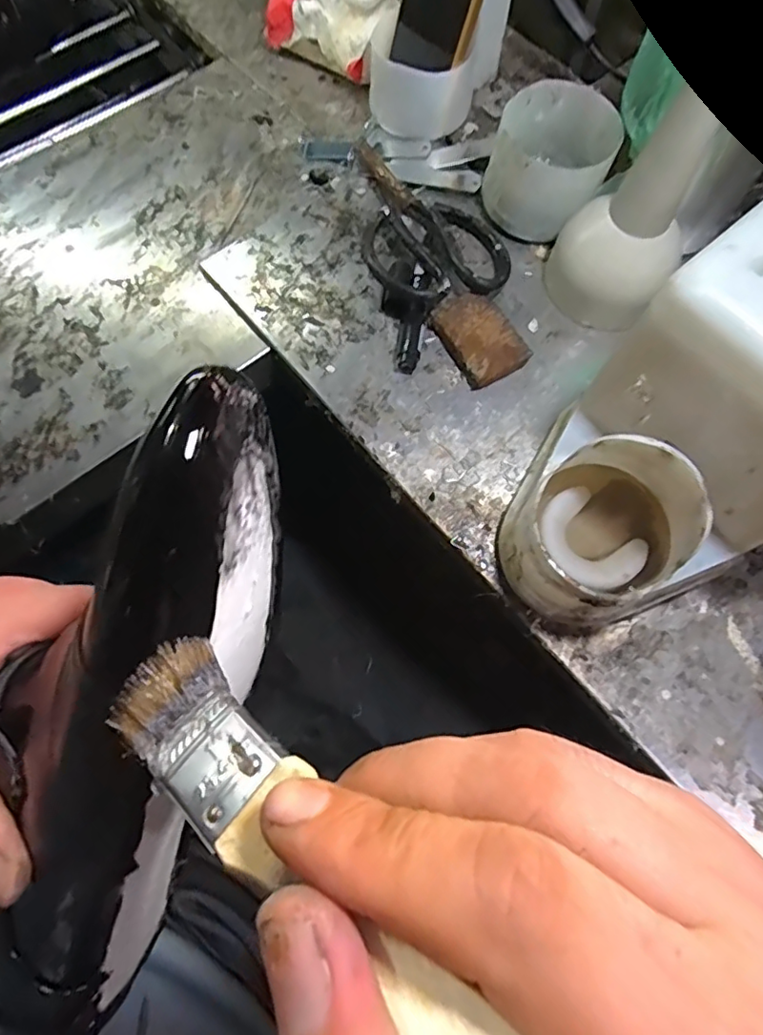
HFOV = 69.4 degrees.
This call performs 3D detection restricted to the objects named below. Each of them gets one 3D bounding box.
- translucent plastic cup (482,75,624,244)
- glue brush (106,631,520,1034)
[{"bbox_3d":[0.128,-0.269,0.424,0.089,0.067,0.102,20,72,6],"label":"translucent plastic cup"},{"bbox_3d":[-0.006,0.068,0.096,0.145,0.011,0.025,27,71,37],"label":"glue brush"}]

